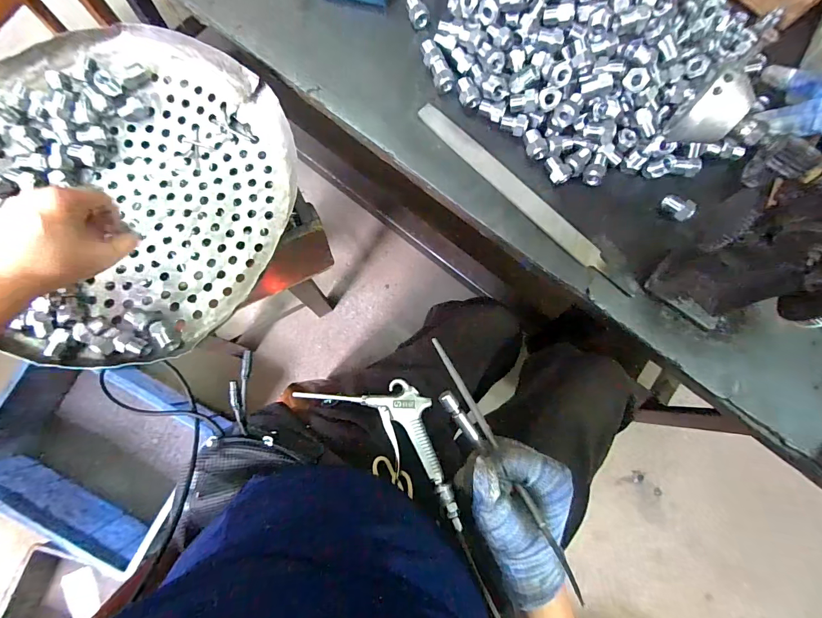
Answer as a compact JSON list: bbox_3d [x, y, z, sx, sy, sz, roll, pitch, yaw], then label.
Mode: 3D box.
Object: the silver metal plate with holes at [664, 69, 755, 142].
[{"bbox_3d":[0.199,-0.133,0.252,0.039,0.042,0.014,0,45,7],"label":"silver metal plate with holes"}]

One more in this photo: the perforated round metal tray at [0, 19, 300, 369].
[{"bbox_3d":[-0.334,-0.136,0.430,0.372,0.052,0.366,0,81,0],"label":"perforated round metal tray"}]

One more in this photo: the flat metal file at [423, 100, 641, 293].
[{"bbox_3d":[0.123,-0.123,0.415,0.295,0.008,0.026,45,98,5],"label":"flat metal file"}]

